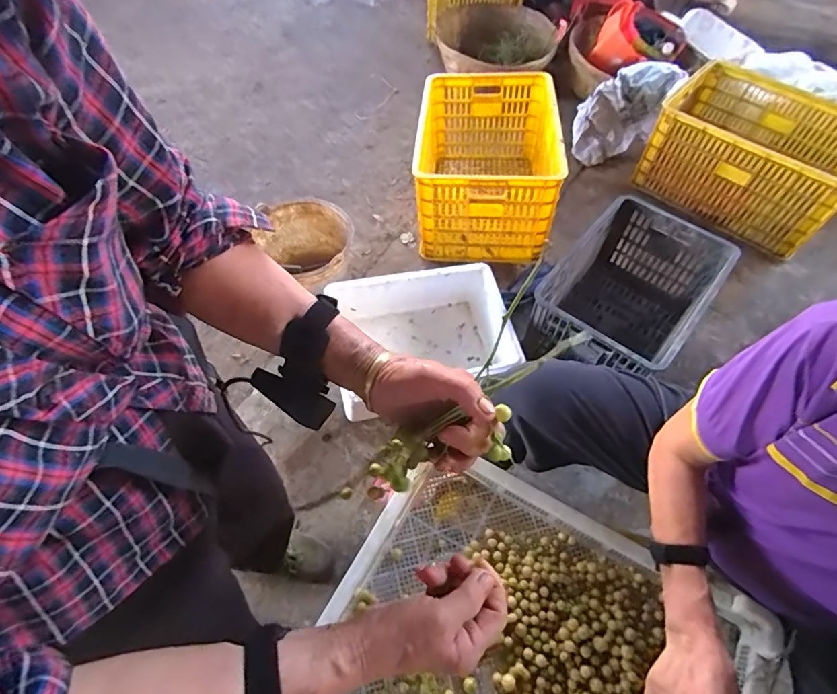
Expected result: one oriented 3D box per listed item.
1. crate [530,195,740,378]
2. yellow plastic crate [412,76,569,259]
[{"bbox_3d":[0.546,-0.113,1.276,0.357,0.316,0.495,39,64,20],"label":"crate"},{"bbox_3d":[0.216,-0.607,1.553,0.435,0.357,0.650,8,58,2],"label":"yellow plastic crate"}]

